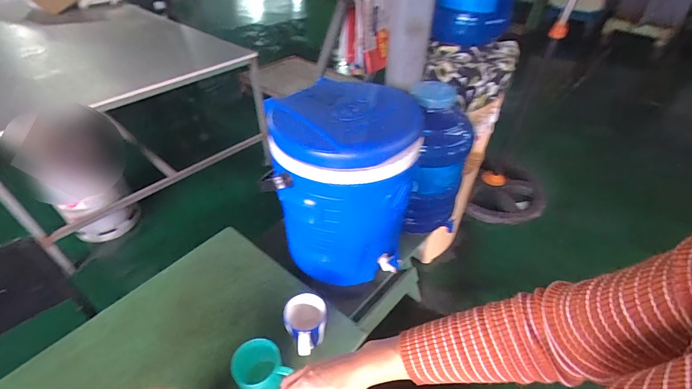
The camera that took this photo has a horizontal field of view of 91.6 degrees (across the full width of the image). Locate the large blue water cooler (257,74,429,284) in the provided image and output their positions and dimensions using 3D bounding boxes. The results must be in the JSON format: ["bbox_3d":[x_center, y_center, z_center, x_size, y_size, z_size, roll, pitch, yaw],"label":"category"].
[{"bbox_3d":[-0.016,-0.024,0.781,0.296,0.375,0.335,6,43,7],"label":"large blue water cooler"}]

